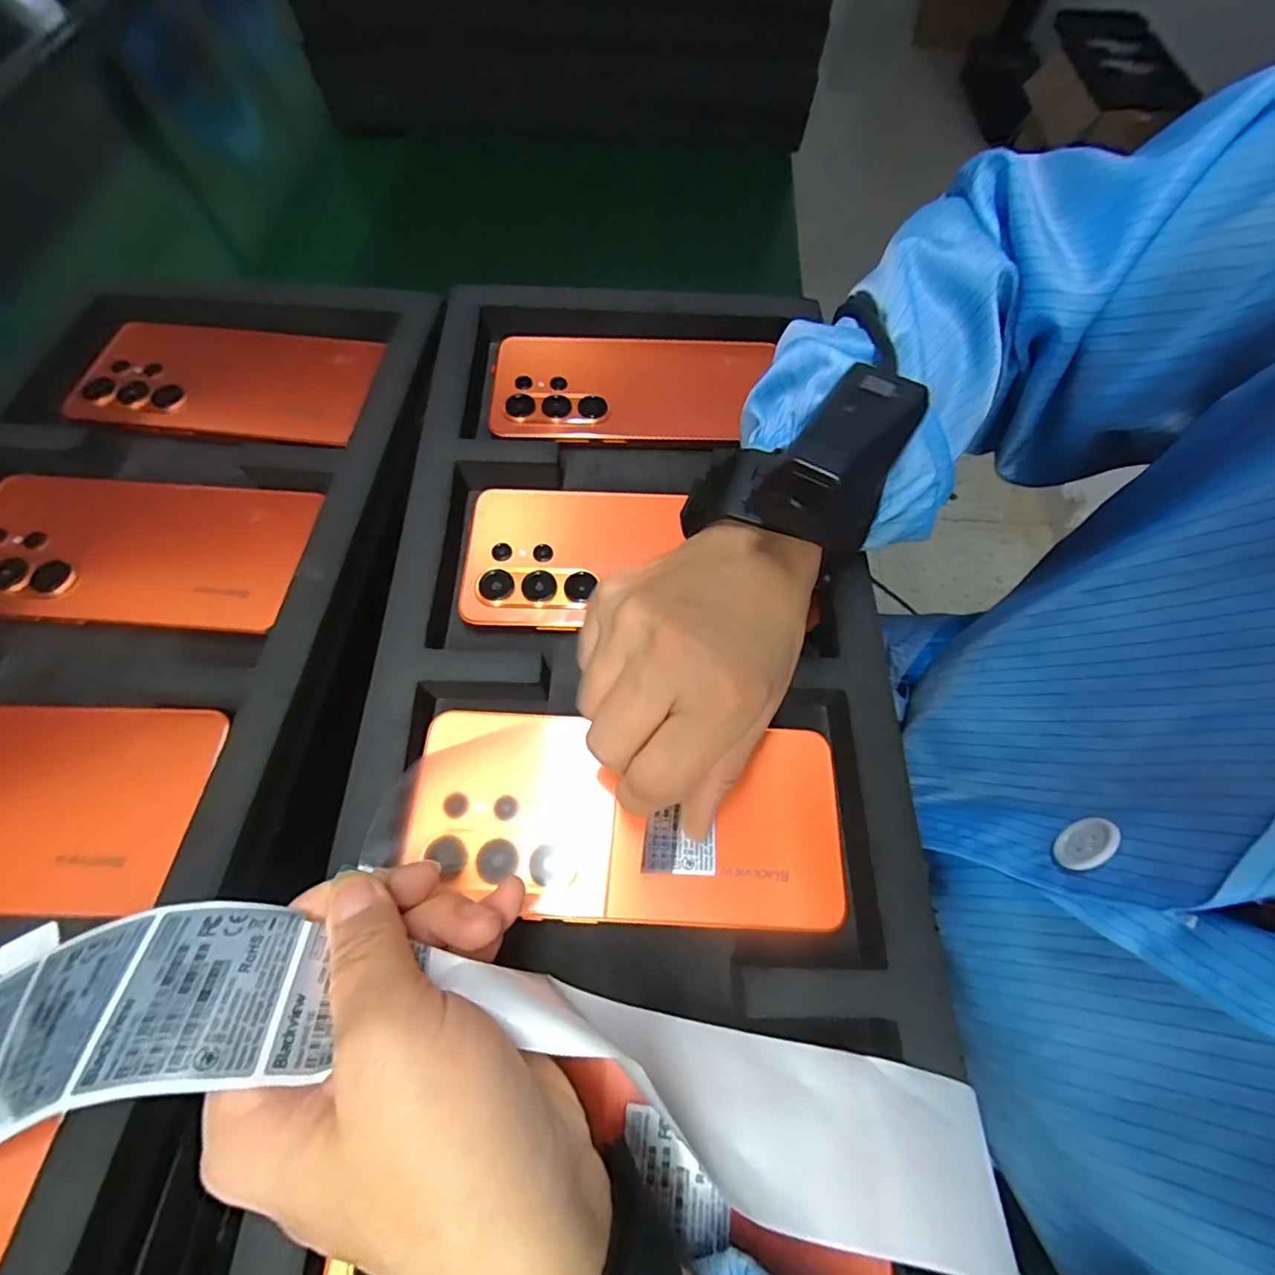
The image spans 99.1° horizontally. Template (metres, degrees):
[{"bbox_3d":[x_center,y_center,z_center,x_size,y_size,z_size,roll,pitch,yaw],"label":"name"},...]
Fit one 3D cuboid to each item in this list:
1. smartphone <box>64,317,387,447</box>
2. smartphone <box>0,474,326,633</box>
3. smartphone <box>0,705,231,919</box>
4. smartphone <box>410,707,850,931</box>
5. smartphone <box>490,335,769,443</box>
[{"bbox_3d":[-0.227,-0.144,0.303,0.159,0.008,0.077,7,66,2],"label":"smartphone"},{"bbox_3d":[-0.238,-0.042,0.257,0.157,0.005,0.076,4,66,1],"label":"smartphone"},{"bbox_3d":[-0.249,0.062,0.206,0.162,0.010,0.075,2,66,0],"label":"smartphone"},{"bbox_3d":[-0.003,0.069,0.219,0.168,0.010,0.078,9,67,1],"label":"smartphone"},{"bbox_3d":[-0.003,-0.144,0.316,0.155,0.012,0.079,-1,66,-1],"label":"smartphone"}]

